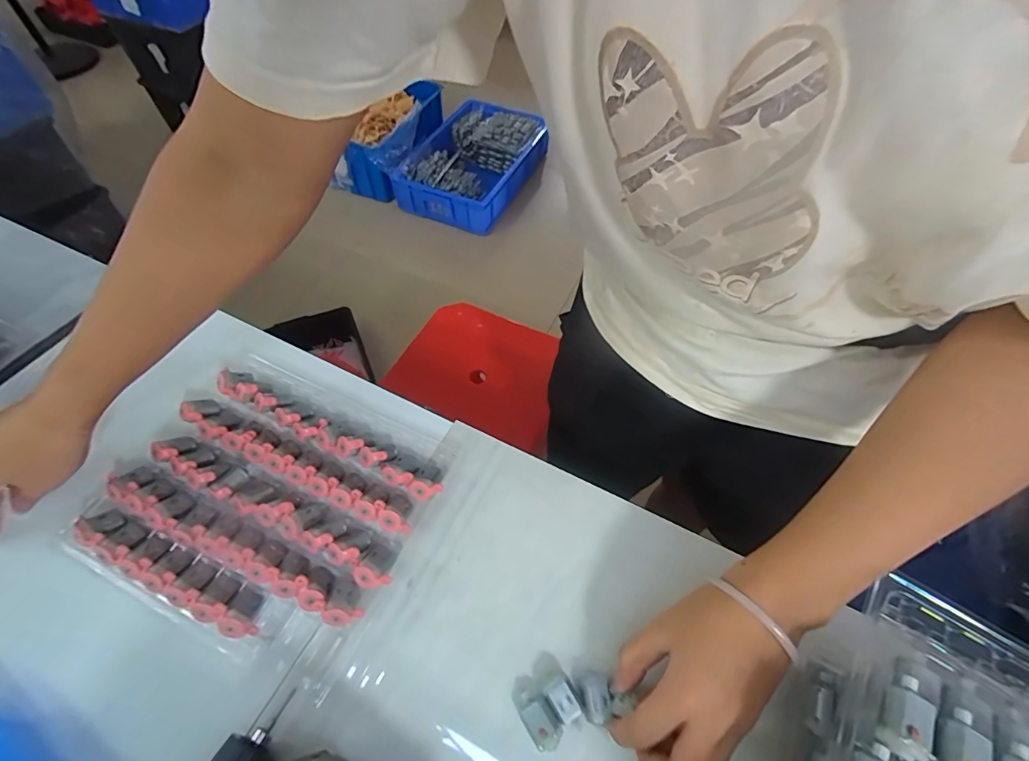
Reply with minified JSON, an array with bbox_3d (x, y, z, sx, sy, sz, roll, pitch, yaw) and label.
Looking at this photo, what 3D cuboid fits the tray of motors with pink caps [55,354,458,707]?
[{"bbox_3d":[-0.202,0.088,0.382,0.249,0.031,0.207,21,59,12],"label":"tray of motors with pink caps"}]

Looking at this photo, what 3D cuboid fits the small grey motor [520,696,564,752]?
[{"bbox_3d":[0.018,0.225,0.308,0.020,0.016,0.027,-27,61,-18],"label":"small grey motor"}]

